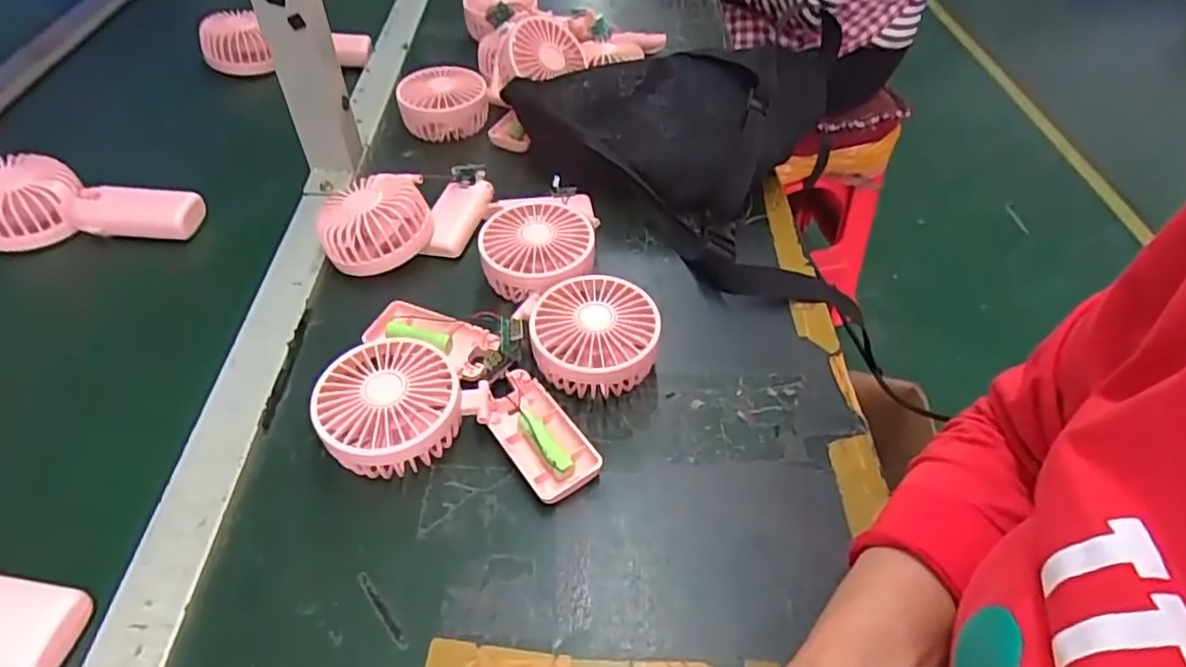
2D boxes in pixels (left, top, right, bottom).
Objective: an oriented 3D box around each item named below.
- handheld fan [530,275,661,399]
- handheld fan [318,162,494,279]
[{"bbox_3d":[0.001,0.004,0.453,0.085,0.045,0.086,-4,48,-5],"label":"handheld fan"},{"bbox_3d":[-0.147,-0.100,0.530,0.150,0.043,0.083,-22,52,-20],"label":"handheld fan"}]

